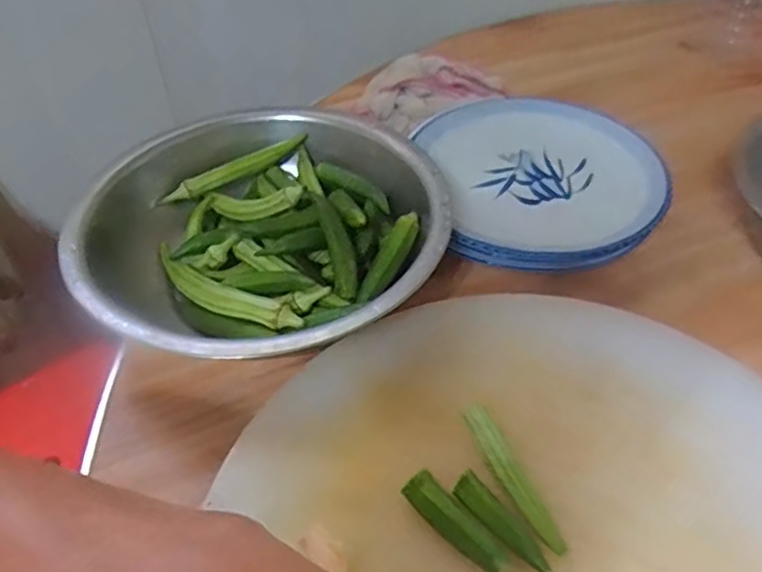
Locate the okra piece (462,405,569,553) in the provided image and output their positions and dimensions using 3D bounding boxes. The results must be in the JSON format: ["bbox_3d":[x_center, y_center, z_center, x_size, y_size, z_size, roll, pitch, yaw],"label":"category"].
[{"bbox_3d":[0.079,0.116,0.369,0.016,0.021,0.093,-19,50,-15],"label":"okra piece"}]

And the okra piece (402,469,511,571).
[{"bbox_3d":[0.043,0.138,0.350,0.018,0.019,0.069,-36,56,-27],"label":"okra piece"}]

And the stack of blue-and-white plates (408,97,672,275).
[{"bbox_3d":[0.153,-0.096,0.587,0.208,0.050,0.231,-8,48,-5],"label":"stack of blue-and-white plates"}]

